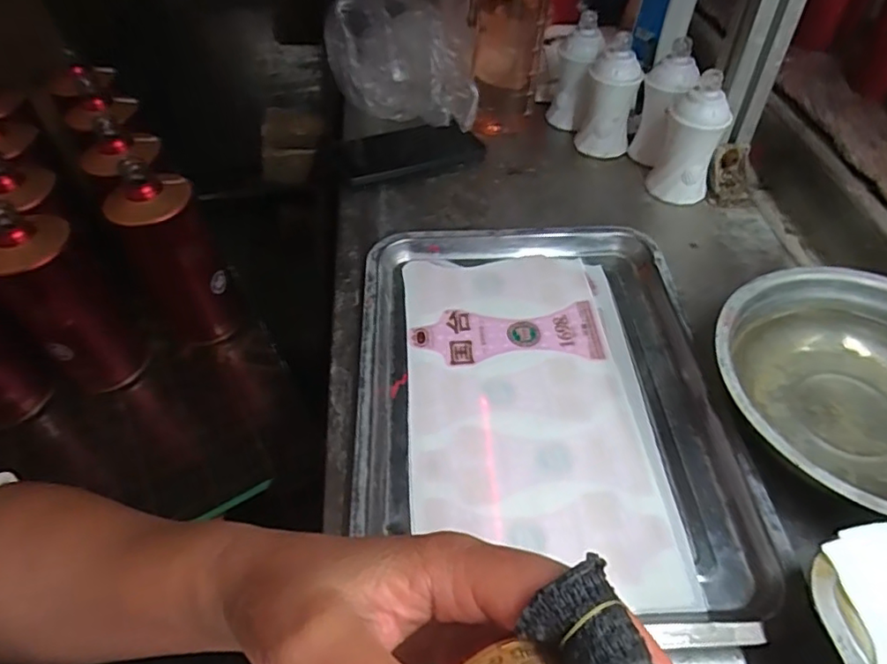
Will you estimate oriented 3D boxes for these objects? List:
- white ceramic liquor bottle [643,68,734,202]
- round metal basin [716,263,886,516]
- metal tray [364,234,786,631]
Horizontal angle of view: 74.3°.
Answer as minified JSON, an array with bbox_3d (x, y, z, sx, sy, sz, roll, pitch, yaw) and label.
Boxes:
[{"bbox_3d":[0.236,-0.185,0.561,0.056,0.112,0.046,14,53,16],"label":"white ceramic liquor bottle"},{"bbox_3d":[0.285,0.033,0.395,0.199,0.044,0.183,-3,50,3],"label":"round metal basin"},{"bbox_3d":[0.068,0.033,0.429,0.247,0.030,0.324,-5,50,1],"label":"metal tray"}]

